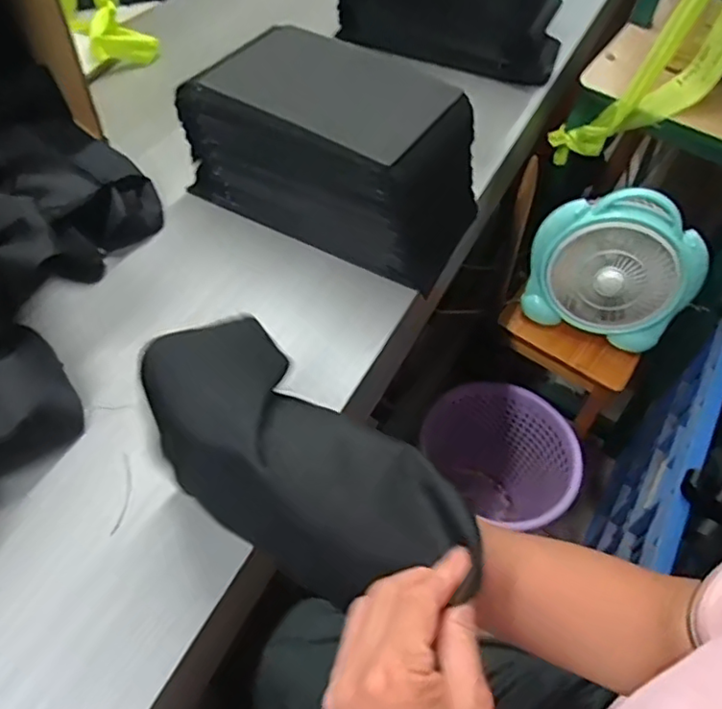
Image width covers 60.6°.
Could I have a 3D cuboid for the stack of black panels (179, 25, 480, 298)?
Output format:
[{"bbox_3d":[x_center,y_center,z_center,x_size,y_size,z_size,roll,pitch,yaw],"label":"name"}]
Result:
[{"bbox_3d":[-0.027,-0.223,0.653,0.303,0.151,0.149,24,55,12],"label":"stack of black panels"}]

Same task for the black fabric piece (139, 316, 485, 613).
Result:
[{"bbox_3d":[-0.042,0.061,0.391,0.234,0.061,0.110,33,58,20],"label":"black fabric piece"}]

